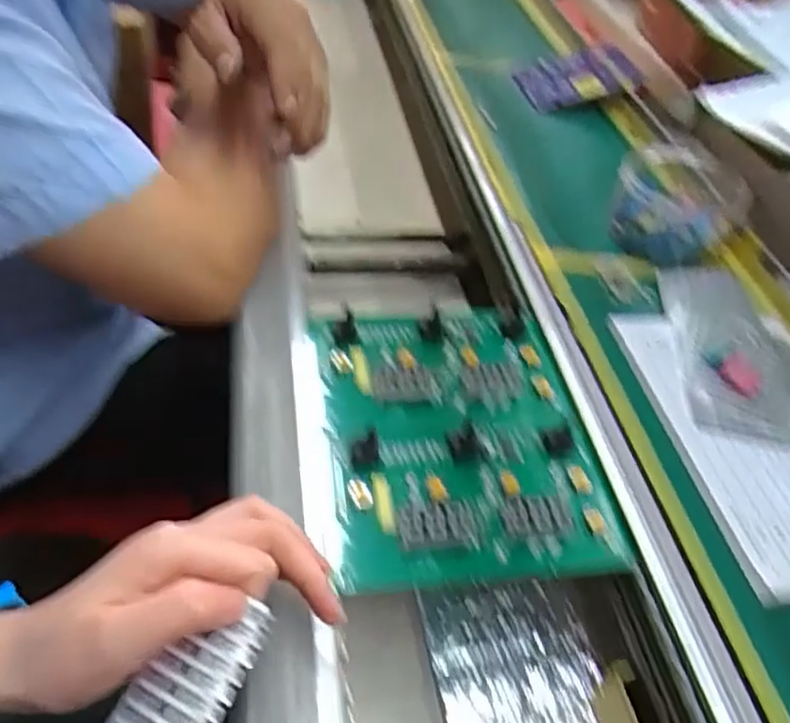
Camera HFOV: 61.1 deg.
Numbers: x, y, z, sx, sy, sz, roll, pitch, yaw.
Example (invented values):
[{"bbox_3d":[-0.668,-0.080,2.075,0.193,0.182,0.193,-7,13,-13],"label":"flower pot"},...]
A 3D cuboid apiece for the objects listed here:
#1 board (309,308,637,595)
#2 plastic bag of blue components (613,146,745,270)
[{"bbox_3d":[0.037,0.038,0.406,0.159,0.013,0.192,-2,47,-11],"label":"board"},{"bbox_3d":[0.220,-0.134,0.549,0.086,0.062,0.090,-11,49,-19],"label":"plastic bag of blue components"}]

